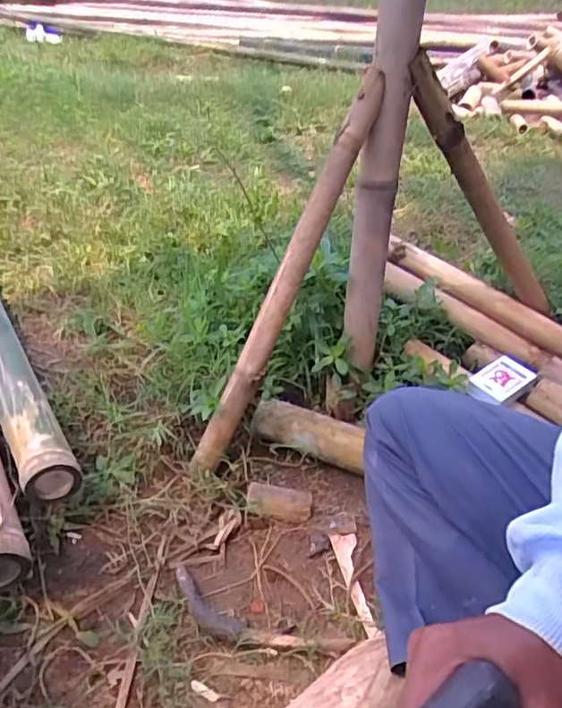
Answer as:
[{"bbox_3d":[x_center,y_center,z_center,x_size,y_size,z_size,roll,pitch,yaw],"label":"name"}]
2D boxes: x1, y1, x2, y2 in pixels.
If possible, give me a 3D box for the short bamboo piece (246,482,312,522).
[{"bbox_3d":[-0.002,0.204,0.770,0.087,0.030,0.040,4,33,0],"label":"short bamboo piece"}]

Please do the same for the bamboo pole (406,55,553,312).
[{"bbox_3d":[0.318,-0.228,0.859,0.044,0.534,0.039,-43,39,7],"label":"bamboo pole"}]

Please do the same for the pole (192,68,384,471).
[{"bbox_3d":[0.007,-0.093,0.762,0.030,0.563,0.040,33,14,37],"label":"pole"}]

